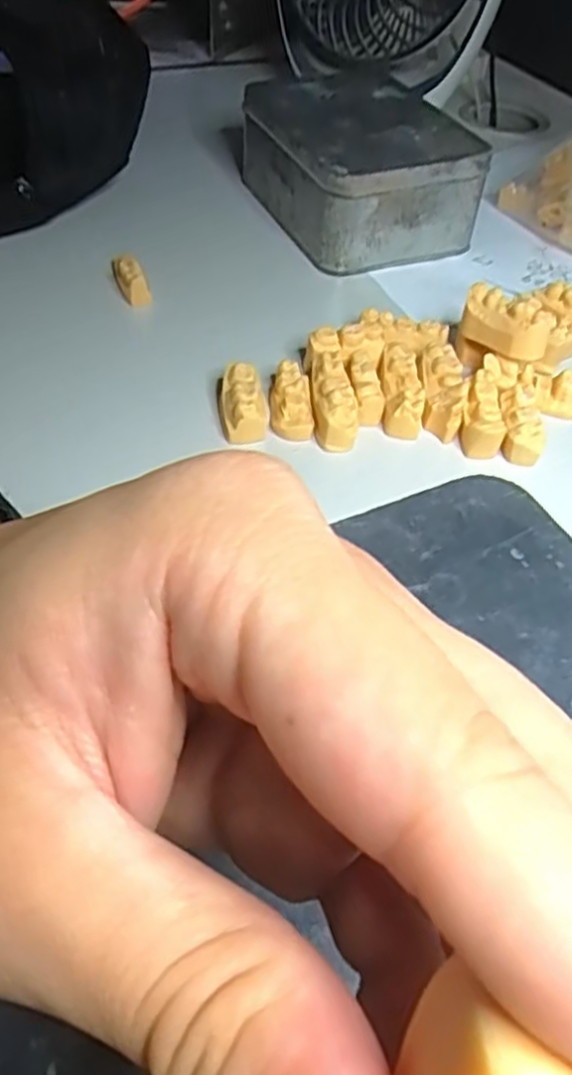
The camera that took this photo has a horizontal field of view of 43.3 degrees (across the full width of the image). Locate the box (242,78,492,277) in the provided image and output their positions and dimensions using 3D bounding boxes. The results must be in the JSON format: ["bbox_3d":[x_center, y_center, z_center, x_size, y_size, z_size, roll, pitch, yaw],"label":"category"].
[{"bbox_3d":[0.038,-0.204,0.389,0.094,0.047,0.118,-16,53,-18],"label":"box"}]

